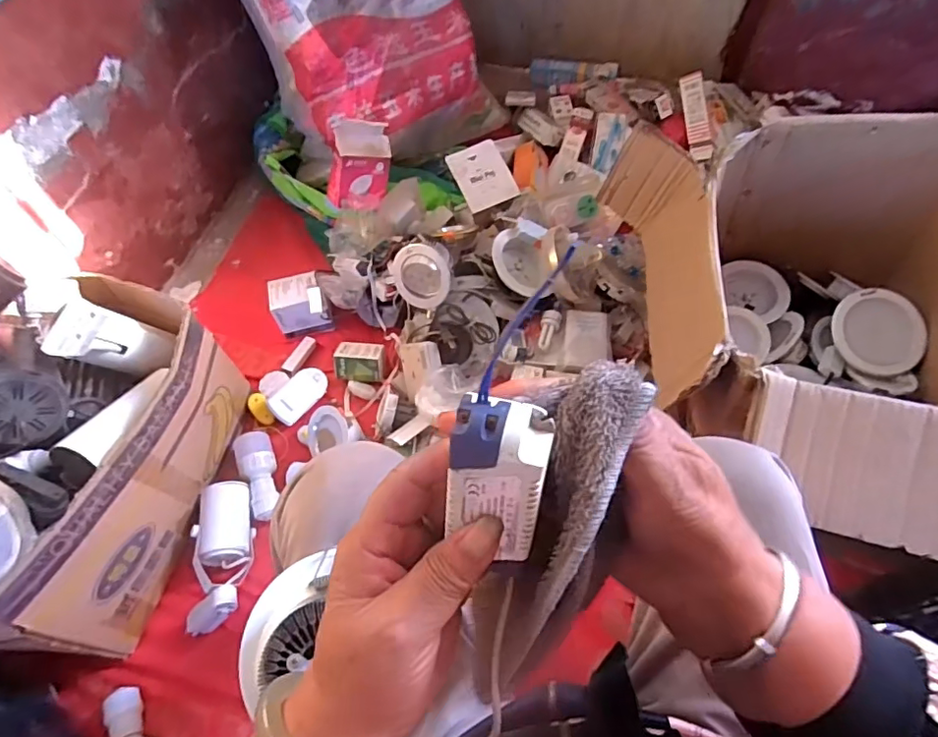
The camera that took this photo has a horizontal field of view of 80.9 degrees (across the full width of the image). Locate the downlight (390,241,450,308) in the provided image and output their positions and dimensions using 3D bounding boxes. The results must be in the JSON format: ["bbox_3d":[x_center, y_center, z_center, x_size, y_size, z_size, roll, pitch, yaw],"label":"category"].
[{"bbox_3d":[-0.073,-0.157,0.921,0.104,0.095,0.052,49,30,-4],"label":"downlight"}]

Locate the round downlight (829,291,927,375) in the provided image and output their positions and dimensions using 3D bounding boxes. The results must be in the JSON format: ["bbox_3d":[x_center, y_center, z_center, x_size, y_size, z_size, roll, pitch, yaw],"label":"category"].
[{"bbox_3d":[0.660,-0.059,0.888,0.126,0.024,0.138,-13,80,8],"label":"round downlight"}]

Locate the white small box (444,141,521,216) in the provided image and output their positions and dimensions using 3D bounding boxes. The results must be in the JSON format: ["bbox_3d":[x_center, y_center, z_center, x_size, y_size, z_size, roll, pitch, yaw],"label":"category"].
[{"bbox_3d":[0.027,-0.365,1.041,0.107,0.018,0.138,-21,75,-13],"label":"white small box"}]

